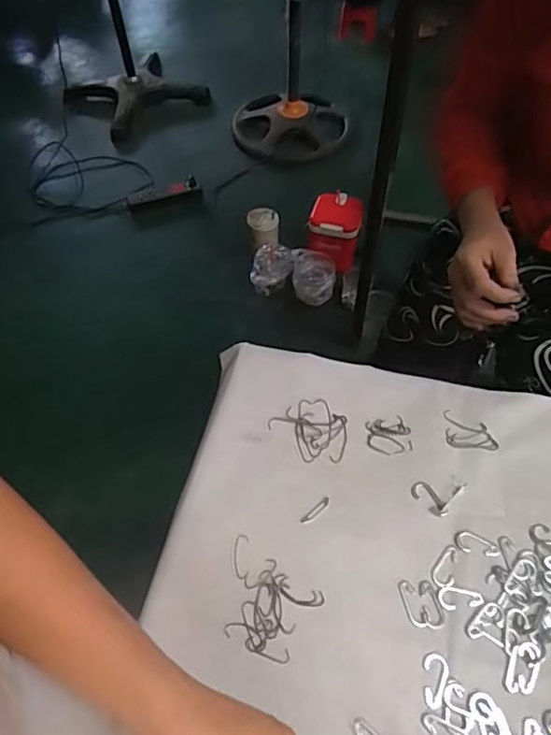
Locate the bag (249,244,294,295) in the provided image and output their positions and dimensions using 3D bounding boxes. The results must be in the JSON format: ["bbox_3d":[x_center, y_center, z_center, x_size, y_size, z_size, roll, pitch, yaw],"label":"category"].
[{"bbox_3d":[-0.014,-0.302,1.674,0.133,0.136,0.085,-9,56,-4],"label":"bag"}]

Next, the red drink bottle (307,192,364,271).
[{"bbox_3d":[0.185,-0.430,1.712,0.160,0.175,0.152,5,56,5],"label":"red drink bottle"}]

